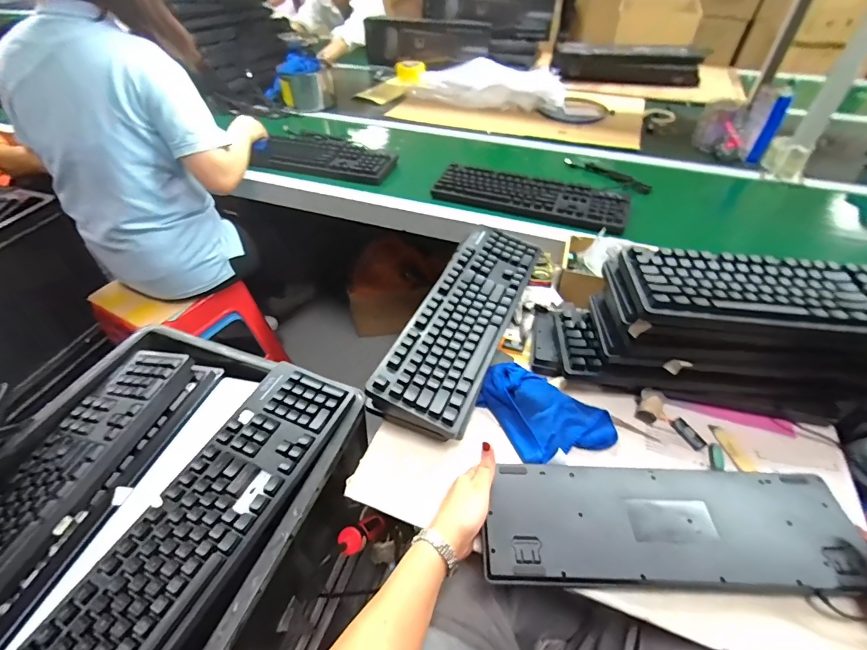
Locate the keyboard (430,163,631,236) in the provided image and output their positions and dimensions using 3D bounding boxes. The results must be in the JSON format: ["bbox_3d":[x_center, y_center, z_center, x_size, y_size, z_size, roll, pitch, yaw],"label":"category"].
[{"bbox_3d":[0.212,-0.294,0.940,0.429,0.032,0.146,18,49,17],"label":"keyboard"}]

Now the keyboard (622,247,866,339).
[{"bbox_3d":[0.469,-0.037,0.527,0.412,0.034,0.116,5,46,5],"label":"keyboard"}]

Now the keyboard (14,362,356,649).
[{"bbox_3d":[-0.263,0.220,0.481,0.133,0.033,0.434,18,49,17],"label":"keyboard"}]

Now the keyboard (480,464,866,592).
[{"bbox_3d":[0.275,0.234,0.493,0.427,0.020,0.135,0,46,0],"label":"keyboard"}]

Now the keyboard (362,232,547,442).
[{"bbox_3d":[0.054,-0.020,0.665,0.131,0.048,0.428,18,49,17],"label":"keyboard"}]

